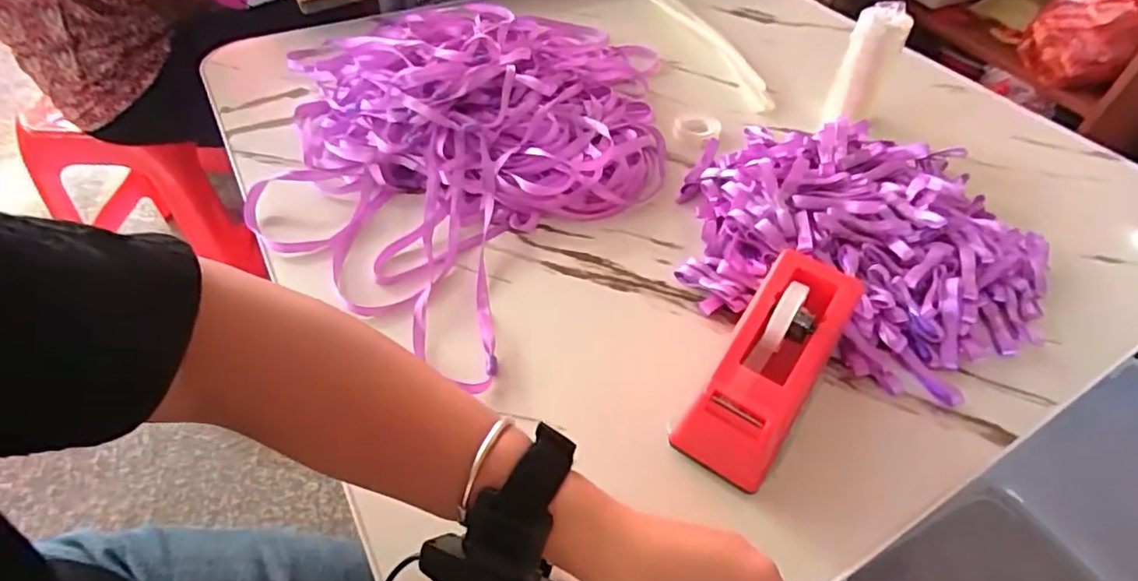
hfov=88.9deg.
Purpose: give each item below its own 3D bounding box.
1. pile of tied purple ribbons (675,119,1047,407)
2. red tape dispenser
[{"bbox_3d":[0.244,-0.055,0.492,0.300,0.047,0.277,2,49,-2],"label":"pile of tied purple ribbons"},{"bbox_3d":[0.129,0.044,0.376,0.061,0.062,0.151,30,54,21],"label":"red tape dispenser"}]

